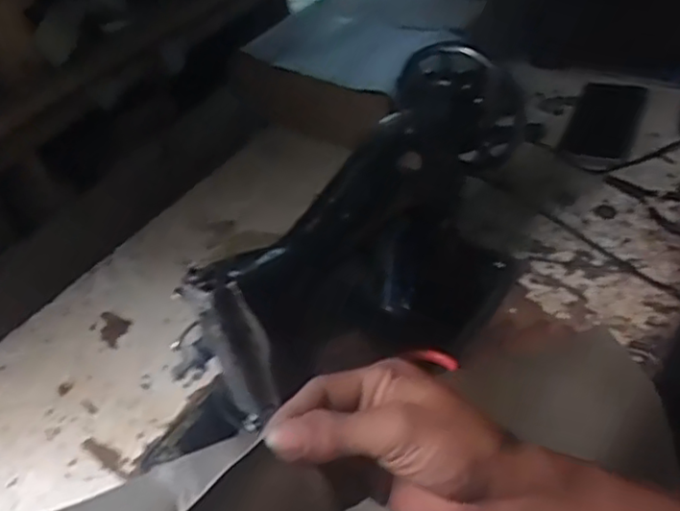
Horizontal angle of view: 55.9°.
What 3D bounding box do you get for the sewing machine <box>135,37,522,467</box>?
[{"bbox_3d":[0.044,-0.003,0.563,0.142,0.205,0.359,21,50,28],"label":"sewing machine"}]

